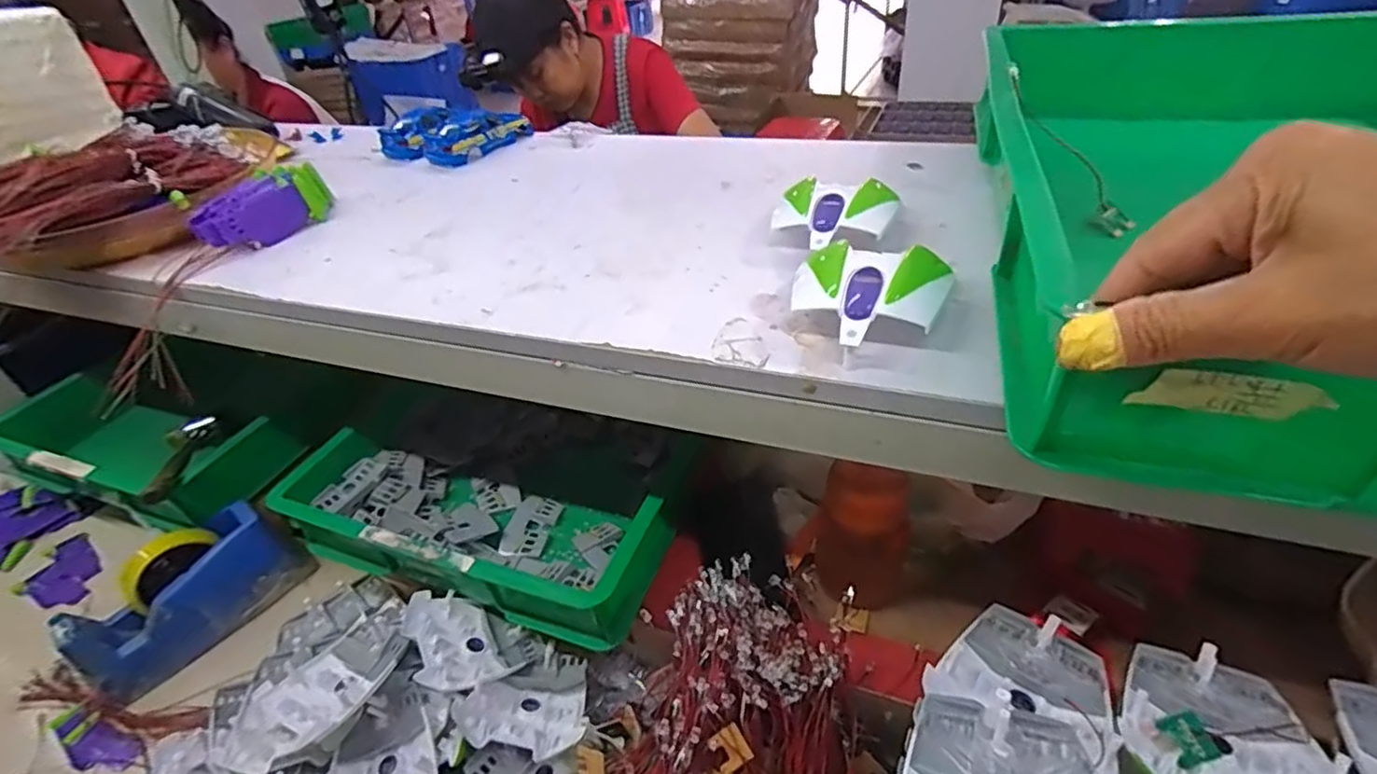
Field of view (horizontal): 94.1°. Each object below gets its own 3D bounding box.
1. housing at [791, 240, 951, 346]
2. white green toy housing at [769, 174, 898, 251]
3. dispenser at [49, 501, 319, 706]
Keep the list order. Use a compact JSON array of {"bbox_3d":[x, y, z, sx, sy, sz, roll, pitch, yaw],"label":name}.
[{"bbox_3d":[0.106,-0.053,0.385,0.089,0.031,0.098,10,42,21],"label":"housing"},{"bbox_3d":[0.106,-0.121,0.472,0.085,0.033,0.091,6,41,17],"label":"white green toy housing"},{"bbox_3d":[-0.531,0.216,0.678,0.074,0.104,0.207,25,49,34],"label":"dispenser"}]

